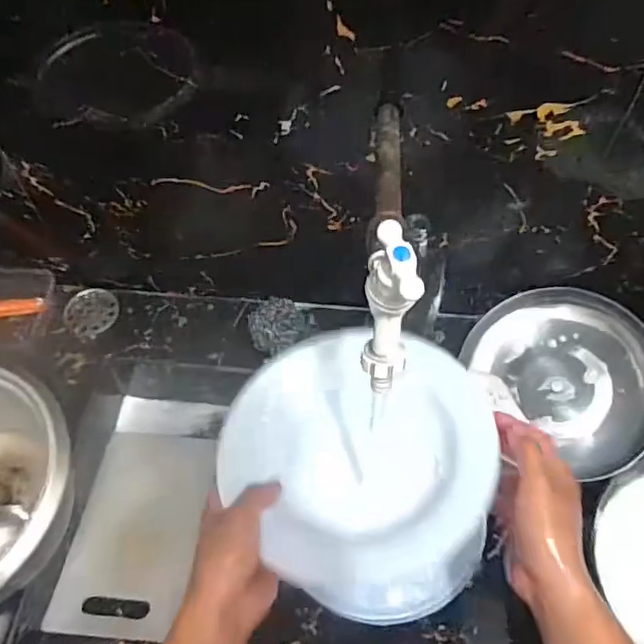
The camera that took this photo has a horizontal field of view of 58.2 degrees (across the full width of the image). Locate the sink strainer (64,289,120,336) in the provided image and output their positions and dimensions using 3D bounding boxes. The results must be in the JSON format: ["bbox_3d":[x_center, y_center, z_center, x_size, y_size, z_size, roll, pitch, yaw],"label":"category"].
[{"bbox_3d":[-0.309,-0.015,0.776,0.070,0.008,0.066,0,58,0],"label":"sink strainer"}]

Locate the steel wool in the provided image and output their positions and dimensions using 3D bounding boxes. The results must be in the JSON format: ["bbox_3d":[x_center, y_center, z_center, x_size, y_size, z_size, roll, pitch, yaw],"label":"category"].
[{"bbox_3d":[-0.050,0.006,0.735,0.080,0.035,0.067,-26,61,-16],"label":"steel wool"}]

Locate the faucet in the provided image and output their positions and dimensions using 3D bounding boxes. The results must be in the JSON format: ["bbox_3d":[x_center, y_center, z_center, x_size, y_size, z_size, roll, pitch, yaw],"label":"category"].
[{"bbox_3d":[0.047,-0.096,0.421,0.034,0.098,0.259,3,58,1],"label":"faucet"}]

